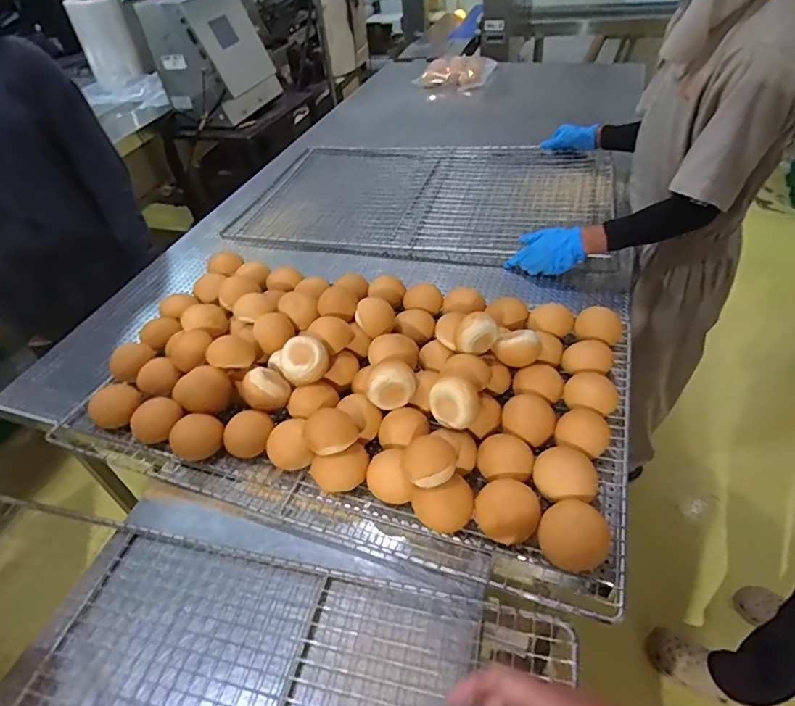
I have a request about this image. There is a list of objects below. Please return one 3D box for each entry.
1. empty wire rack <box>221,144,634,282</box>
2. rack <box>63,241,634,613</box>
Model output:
[{"bbox_3d":[0.087,-0.405,1.335,0.911,0.025,0.546,9,46,16],"label":"empty wire rack"},{"bbox_3d":[-0.076,0.018,0.834,0.837,0.118,0.484,12,46,18],"label":"rack"}]

